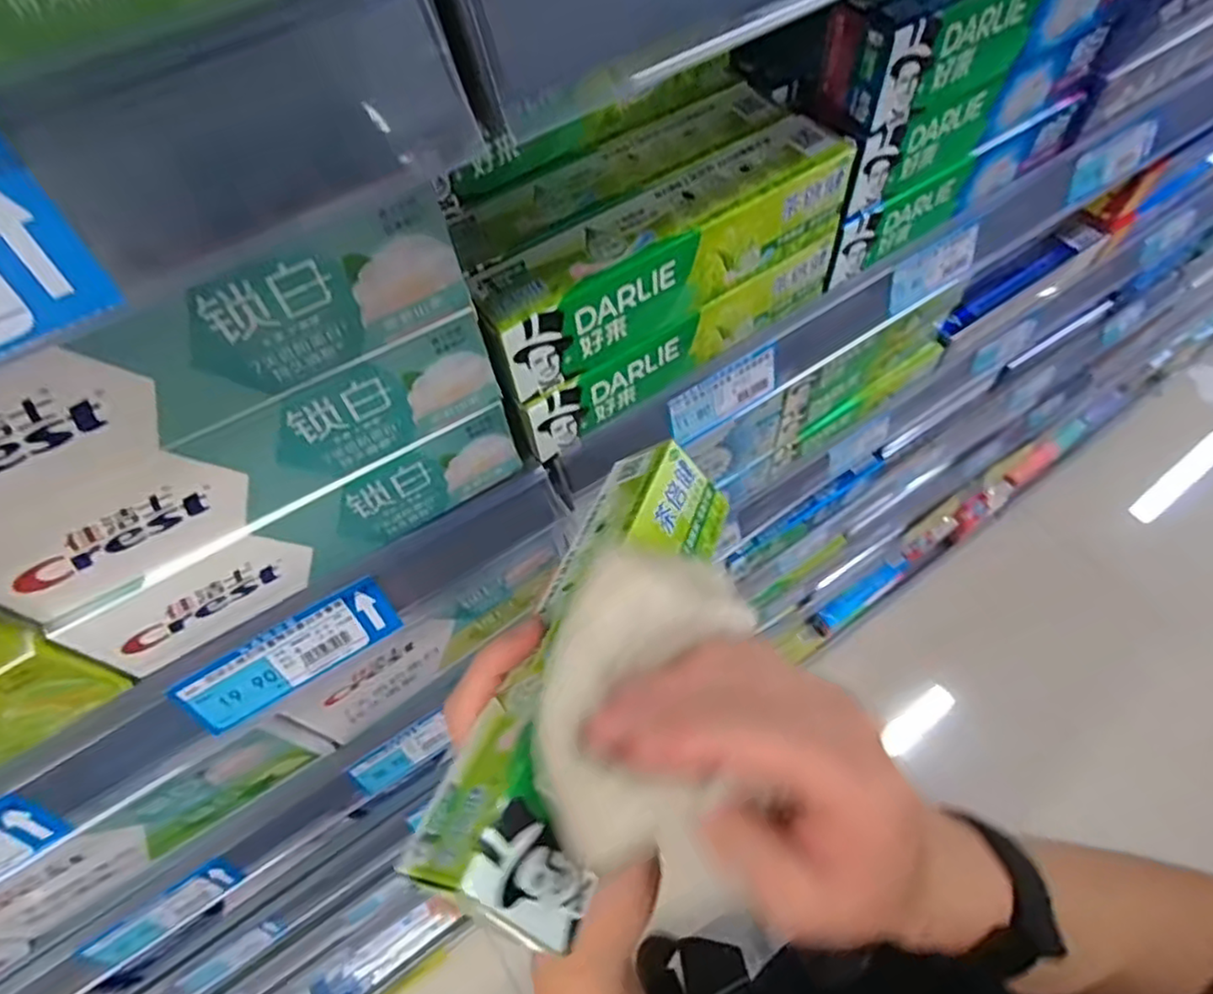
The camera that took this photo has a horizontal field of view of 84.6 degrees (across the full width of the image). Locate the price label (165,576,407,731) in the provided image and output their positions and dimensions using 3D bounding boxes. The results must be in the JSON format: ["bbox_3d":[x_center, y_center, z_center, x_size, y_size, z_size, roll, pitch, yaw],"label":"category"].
[{"bbox_3d":[-0.153,0.078,0.327,0.098,0.039,0.006,-31,37,-15],"label":"price label"}]

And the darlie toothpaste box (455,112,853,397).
[{"bbox_3d":[0.029,-0.121,0.326,0.198,0.044,0.046,-32,64,-14],"label":"darlie toothpaste box"}]

